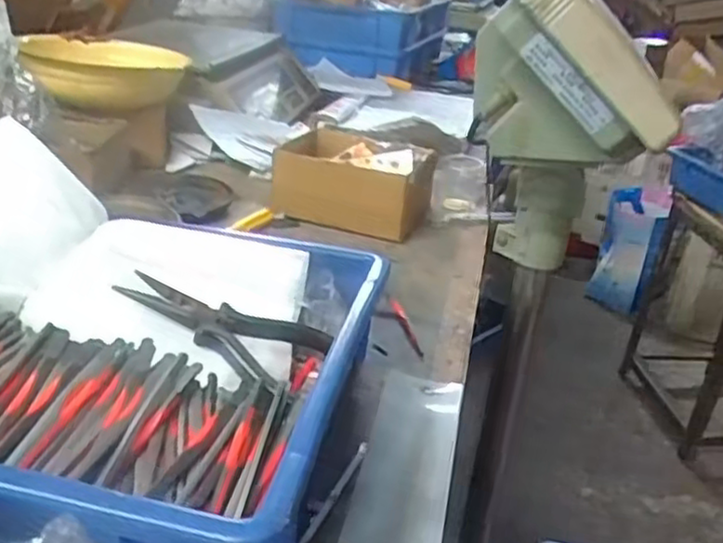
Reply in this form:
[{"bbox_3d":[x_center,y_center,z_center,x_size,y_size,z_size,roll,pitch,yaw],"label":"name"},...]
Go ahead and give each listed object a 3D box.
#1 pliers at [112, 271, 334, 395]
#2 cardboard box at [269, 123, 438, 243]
[{"bbox_3d":[-0.091,0.032,0.477,0.127,0.015,0.073,30,28,9],"label":"pliers"},{"bbox_3d":[-0.008,-0.095,0.758,0.157,0.068,0.118,14,28,15],"label":"cardboard box"}]

